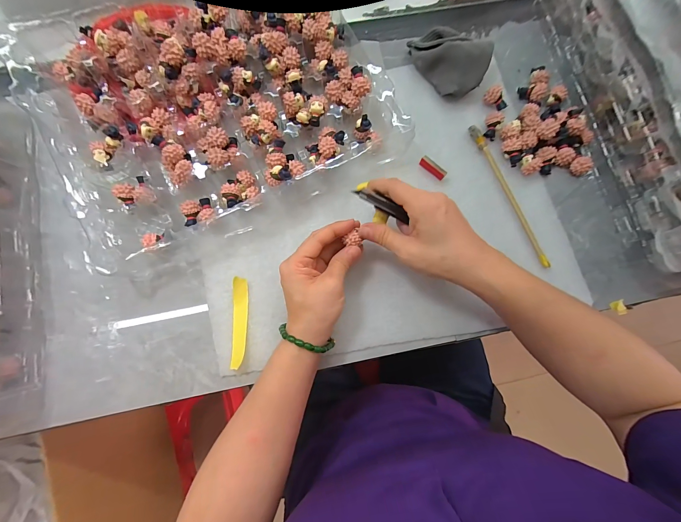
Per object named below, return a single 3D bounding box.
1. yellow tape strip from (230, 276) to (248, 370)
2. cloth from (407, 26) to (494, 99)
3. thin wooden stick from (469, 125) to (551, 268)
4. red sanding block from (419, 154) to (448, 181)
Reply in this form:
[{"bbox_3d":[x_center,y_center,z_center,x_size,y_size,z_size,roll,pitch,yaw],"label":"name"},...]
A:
[{"bbox_3d":[-0.106,0.064,0.312,0.015,0.012,0.090,-2,80,-2],"label":"yellow tape strip"},{"bbox_3d":[0.130,-0.249,0.360,0.100,0.041,0.083,30,81,4],"label":"cloth"},{"bbox_3d":[0.196,-0.078,0.345,0.012,0.009,0.182,-24,81,-5],"label":"thin wooden stick"},{"bbox_3d":[0.108,-0.109,0.350,0.034,0.015,0.008,38,81,5],"label":"red sanding block"}]

